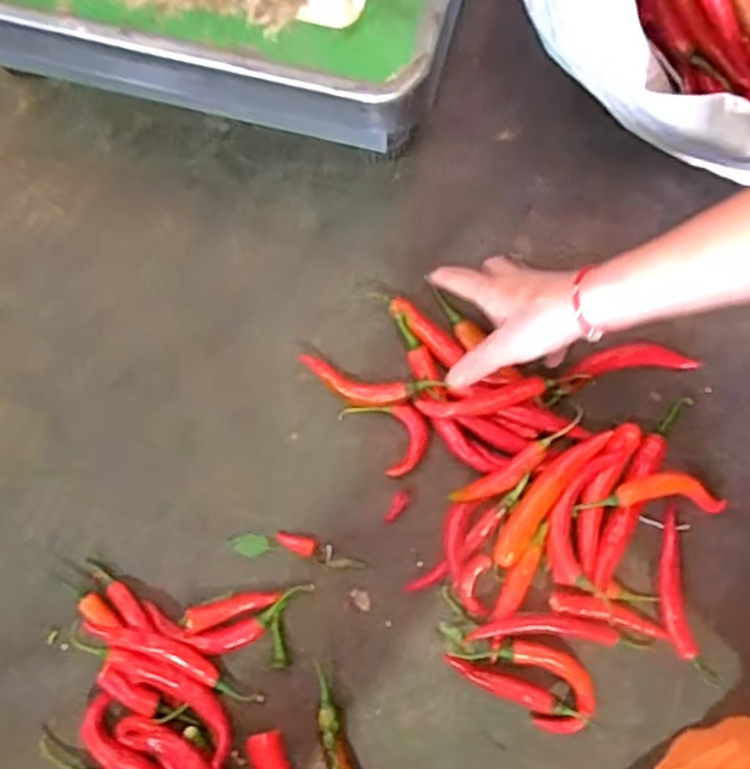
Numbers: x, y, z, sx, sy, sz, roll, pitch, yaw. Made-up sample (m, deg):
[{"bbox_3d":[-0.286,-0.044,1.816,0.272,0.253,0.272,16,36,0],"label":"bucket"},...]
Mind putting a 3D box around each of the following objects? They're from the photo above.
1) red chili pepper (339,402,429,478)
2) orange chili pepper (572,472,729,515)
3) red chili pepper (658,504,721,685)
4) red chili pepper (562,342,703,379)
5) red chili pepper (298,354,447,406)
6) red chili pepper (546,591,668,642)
[{"bbox_3d":[0.013,0.036,0.568,0.049,0.015,0.069,-36,79,-7],"label":"red chili pepper"},{"bbox_3d":[0.213,0.085,0.550,0.121,0.031,0.031,-5,78,0],"label":"orange chili pepper"},{"bbox_3d":[0.230,0.160,0.540,0.030,0.017,0.127,-10,78,-1],"label":"red chili pepper"},{"bbox_3d":[0.210,-0.022,0.580,0.106,0.011,0.025,-5,78,0],"label":"red chili pepper"},{"bbox_3d":[-0.006,0.002,0.571,0.112,0.031,0.027,12,78,4],"label":"red chili pepper"},{"bbox_3d":[0.177,0.172,0.539,0.089,0.015,0.017,14,78,4],"label":"red chili pepper"}]

